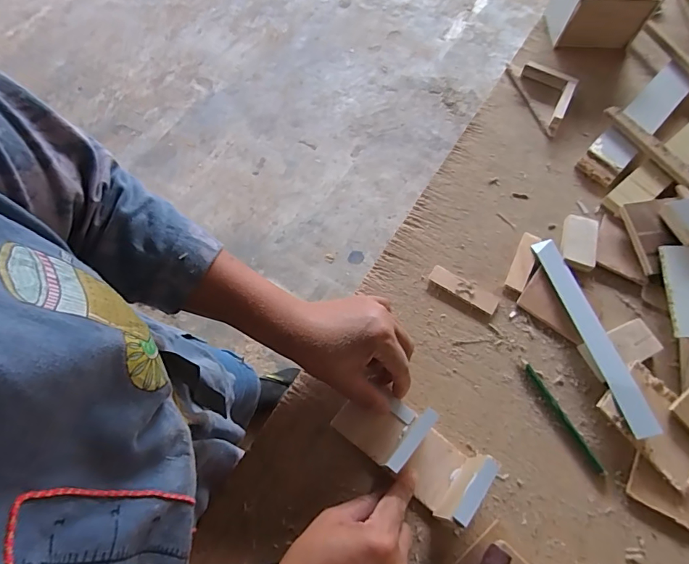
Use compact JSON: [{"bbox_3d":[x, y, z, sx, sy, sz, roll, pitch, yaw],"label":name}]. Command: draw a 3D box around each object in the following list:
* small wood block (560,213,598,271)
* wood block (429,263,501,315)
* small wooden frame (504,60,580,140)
[{"bbox_3d":[0.261,-0.045,0.471,0.037,0.014,0.068,17,65,7],"label":"small wood block"},{"bbox_3d":[0.124,0.008,0.443,0.074,0.007,0.023,28,67,12],"label":"wood block"},{"bbox_3d":[0.271,-0.255,0.565,0.060,0.025,0.129,-14,65,-7],"label":"small wooden frame"}]

